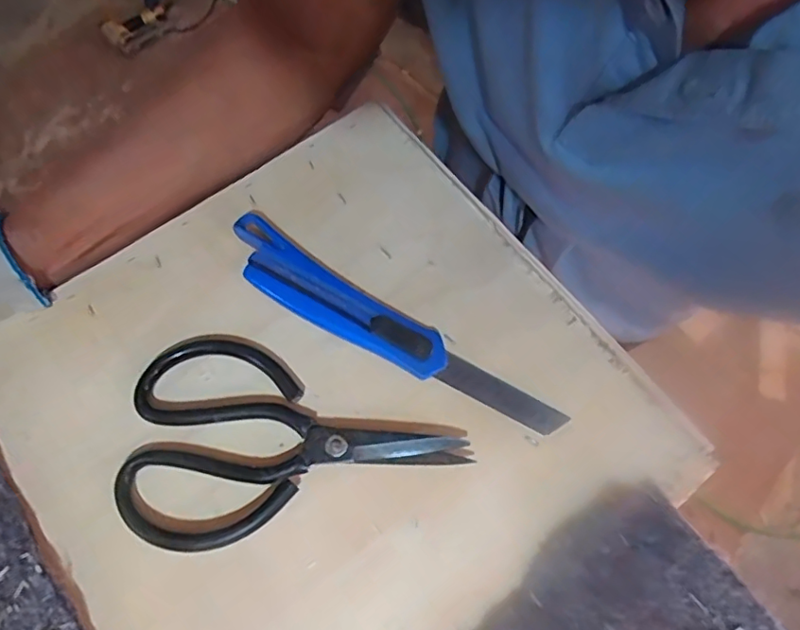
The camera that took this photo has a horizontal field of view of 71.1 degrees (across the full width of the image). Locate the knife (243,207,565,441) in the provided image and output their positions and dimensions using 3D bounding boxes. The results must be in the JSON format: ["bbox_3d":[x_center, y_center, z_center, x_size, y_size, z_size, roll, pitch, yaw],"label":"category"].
[{"bbox_3d":[-0.009,0.010,0.338,0.226,0.017,0.037,32,70,10],"label":"knife"}]

